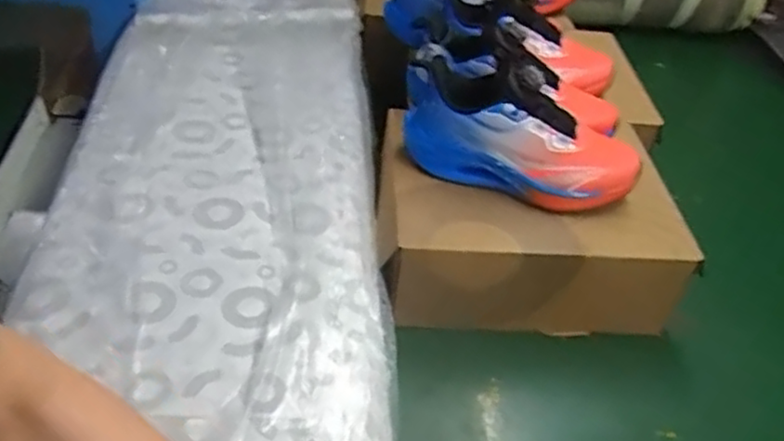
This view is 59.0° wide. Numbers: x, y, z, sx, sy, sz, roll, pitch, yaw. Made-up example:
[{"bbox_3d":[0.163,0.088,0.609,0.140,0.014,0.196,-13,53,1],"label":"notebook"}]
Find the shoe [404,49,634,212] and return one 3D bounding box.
[{"bbox_3d":[0.132,-0.090,0.701,0.224,0.117,0.086,24,44,16],"label":"shoe"}]

